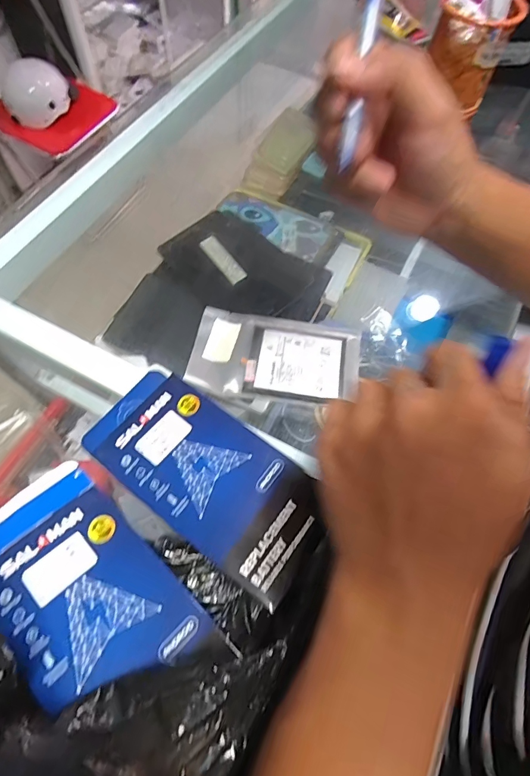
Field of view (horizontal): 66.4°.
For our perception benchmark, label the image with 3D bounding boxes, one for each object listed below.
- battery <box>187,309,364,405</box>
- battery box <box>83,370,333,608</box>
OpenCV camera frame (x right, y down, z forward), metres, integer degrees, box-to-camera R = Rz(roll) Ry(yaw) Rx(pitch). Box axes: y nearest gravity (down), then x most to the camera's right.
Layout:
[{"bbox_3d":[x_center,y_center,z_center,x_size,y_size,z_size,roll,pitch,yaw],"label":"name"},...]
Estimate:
[{"bbox_3d":[0.009,-0.027,0.338,0.136,0.007,0.075,9,64,1],"label":"battery"},{"bbox_3d":[-0.042,0.058,0.287,0.178,0.016,0.083,36,68,13],"label":"battery box"}]

